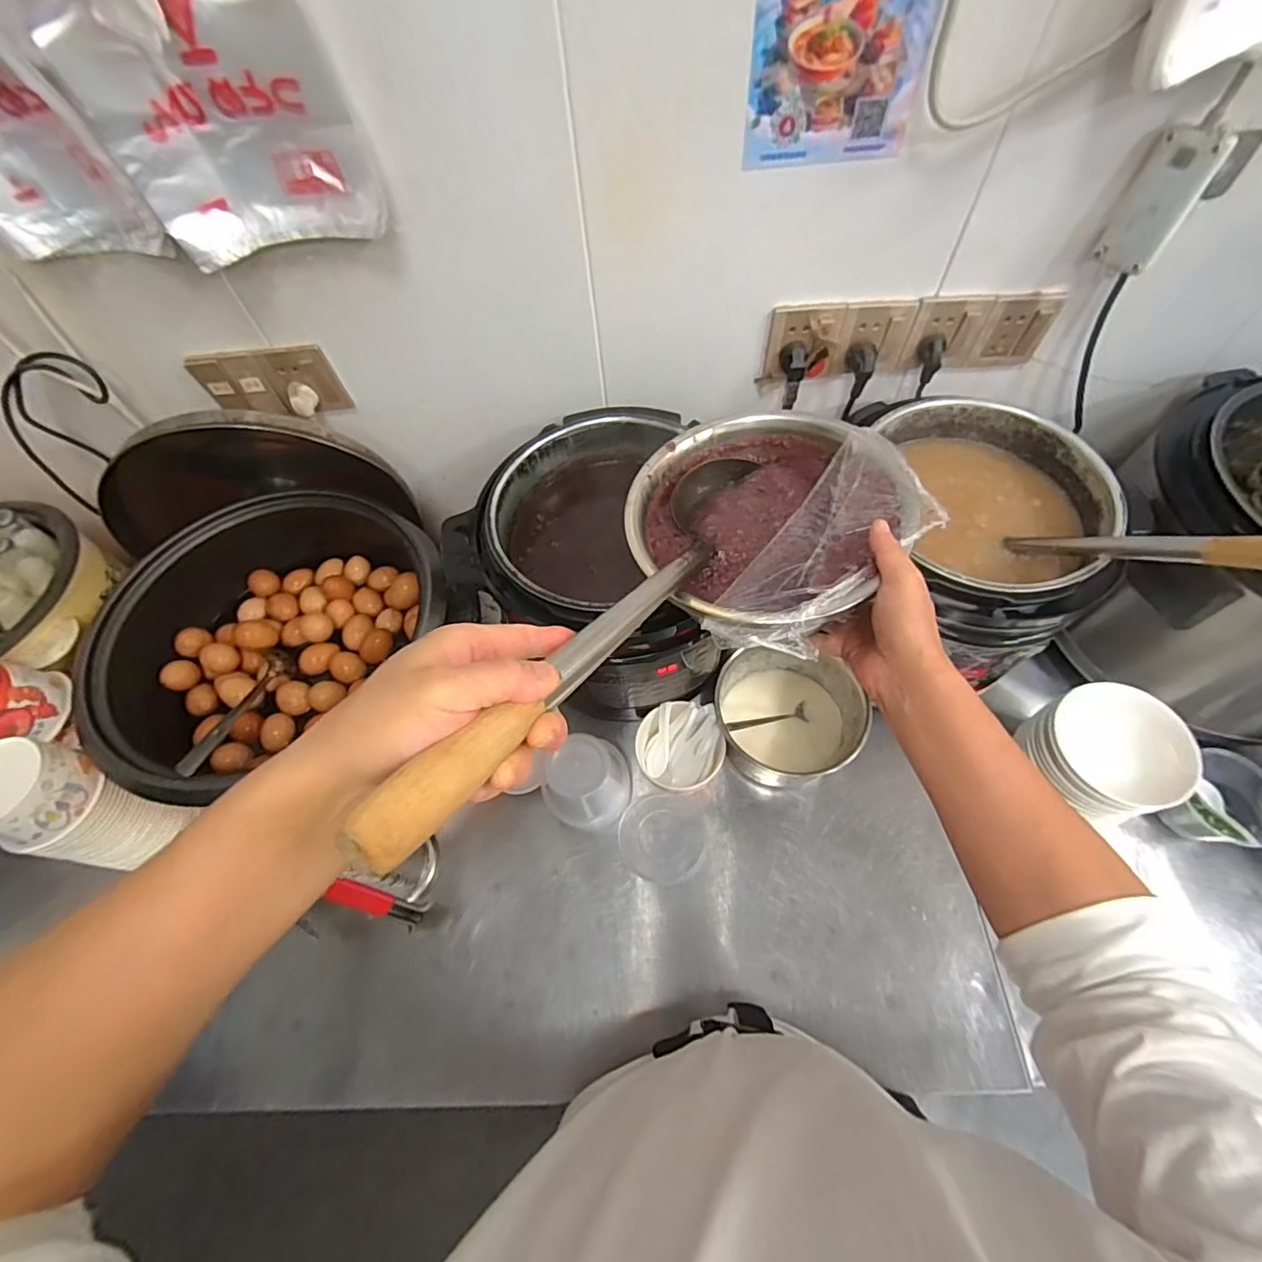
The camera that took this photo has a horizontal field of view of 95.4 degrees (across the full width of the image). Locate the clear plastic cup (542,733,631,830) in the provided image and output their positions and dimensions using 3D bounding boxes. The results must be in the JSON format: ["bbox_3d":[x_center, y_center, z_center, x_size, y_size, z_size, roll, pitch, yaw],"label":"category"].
[{"bbox_3d":[-0.054,0.195,0.743,0.101,0.116,0.104,-2,61,3],"label":"clear plastic cup"}]

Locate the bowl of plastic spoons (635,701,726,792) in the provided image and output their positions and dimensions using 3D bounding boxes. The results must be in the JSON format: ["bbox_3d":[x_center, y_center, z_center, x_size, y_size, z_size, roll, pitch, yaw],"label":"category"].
[{"bbox_3d":[0.064,0.156,0.778,0.118,0.080,0.104,-6,61,0],"label":"bowl of plastic spoons"}]

